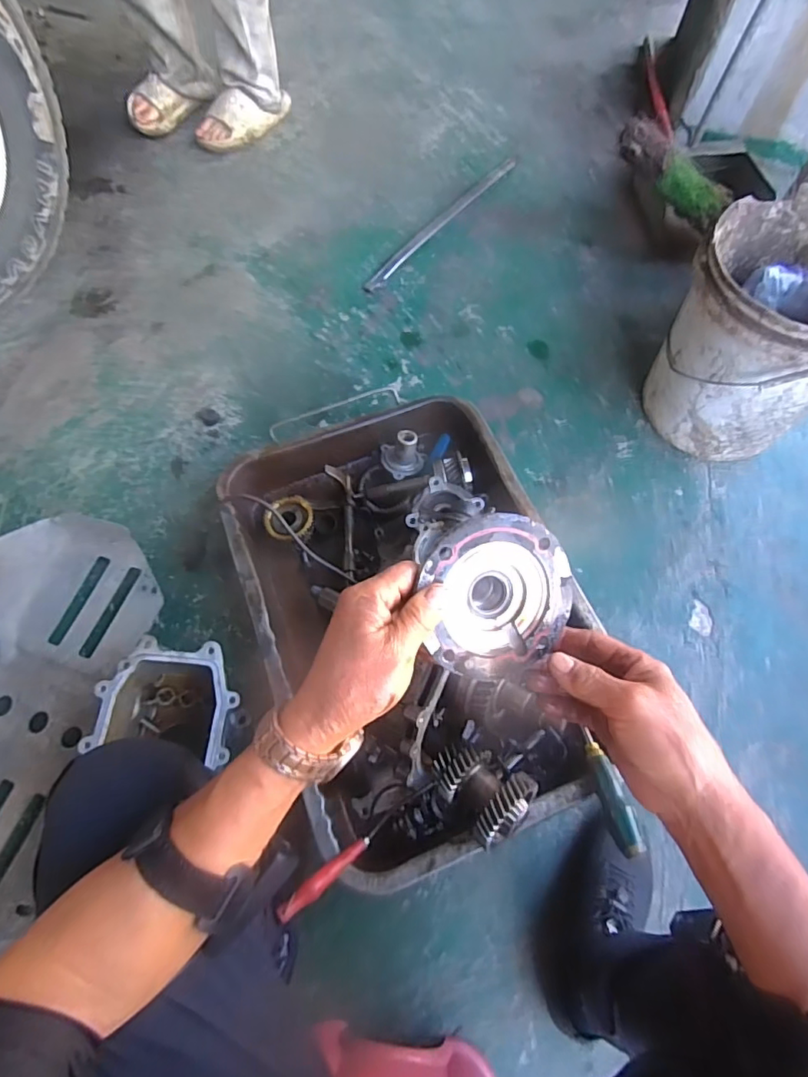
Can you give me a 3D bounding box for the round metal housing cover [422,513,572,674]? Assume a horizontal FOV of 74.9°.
[{"bbox_3d":[0.063,0.039,0.370,0.108,0.035,0.114,-3,102,-14],"label":"round metal housing cover"}]

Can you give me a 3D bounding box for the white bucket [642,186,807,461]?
[{"bbox_3d":[0.575,-0.320,0.871,0.272,0.326,0.288,0,67,0],"label":"white bucket"}]

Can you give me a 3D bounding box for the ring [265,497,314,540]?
[{"bbox_3d":[-0.187,-0.034,0.861,0.077,0.022,0.071,-2,101,-10],"label":"ring"}]

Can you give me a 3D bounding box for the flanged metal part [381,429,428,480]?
[{"bbox_3d":[0.003,-0.140,0.922,0.076,0.068,0.058,-30,70,-12],"label":"flanged metal part"}]

